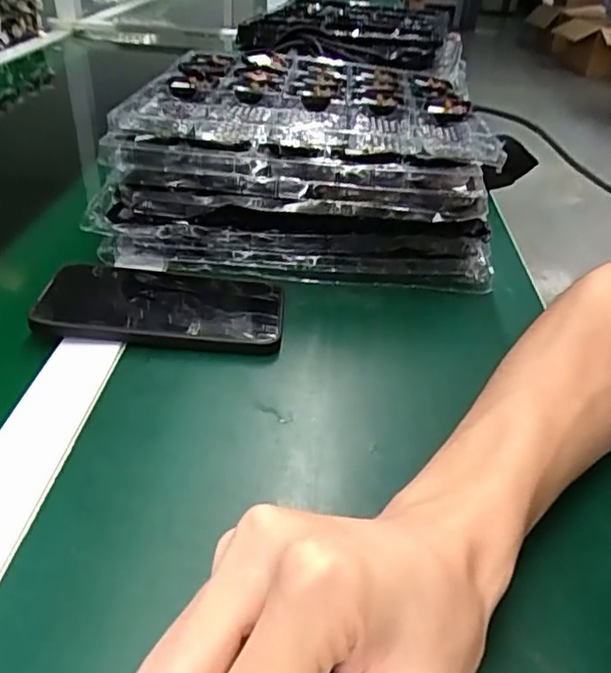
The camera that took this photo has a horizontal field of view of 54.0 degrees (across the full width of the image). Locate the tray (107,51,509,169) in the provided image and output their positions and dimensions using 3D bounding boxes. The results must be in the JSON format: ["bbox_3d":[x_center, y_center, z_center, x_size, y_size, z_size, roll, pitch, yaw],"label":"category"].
[{"bbox_3d":[0.005,-0.212,0.539,0.279,0.034,0.281,6,36,1],"label":"tray"}]

